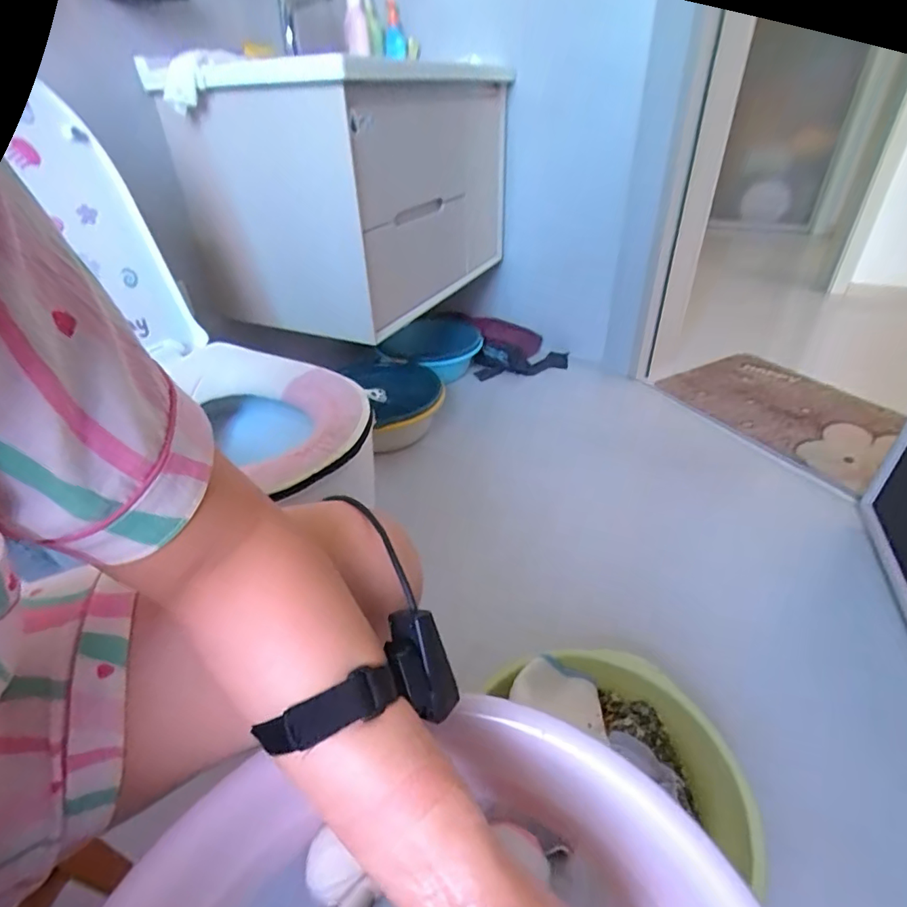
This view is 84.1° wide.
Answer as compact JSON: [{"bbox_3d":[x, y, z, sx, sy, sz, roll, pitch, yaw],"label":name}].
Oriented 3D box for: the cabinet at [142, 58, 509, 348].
[{"bbox_3d":[-0.228,-0.674,1.306,0.514,0.517,0.731,16,38,24],"label":"cabinet"}]

